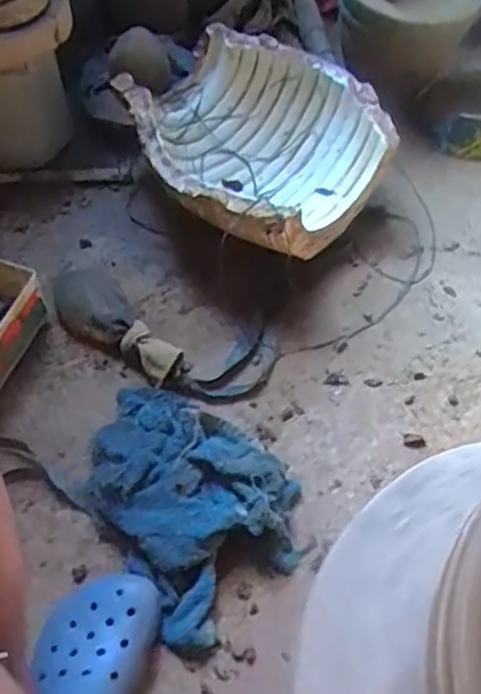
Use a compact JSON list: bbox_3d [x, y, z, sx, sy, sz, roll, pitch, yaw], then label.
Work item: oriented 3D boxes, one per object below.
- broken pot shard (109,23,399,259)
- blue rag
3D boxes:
[{"bbox_3d":[0.019,-0.282,0.994,0.330,0.179,0.339,1,58,-2],"label":"broken pot shard"},{"bbox_3d":[-0.069,0.164,0.775,0.213,0.067,0.280,-37,66,-23],"label":"blue rag"}]

